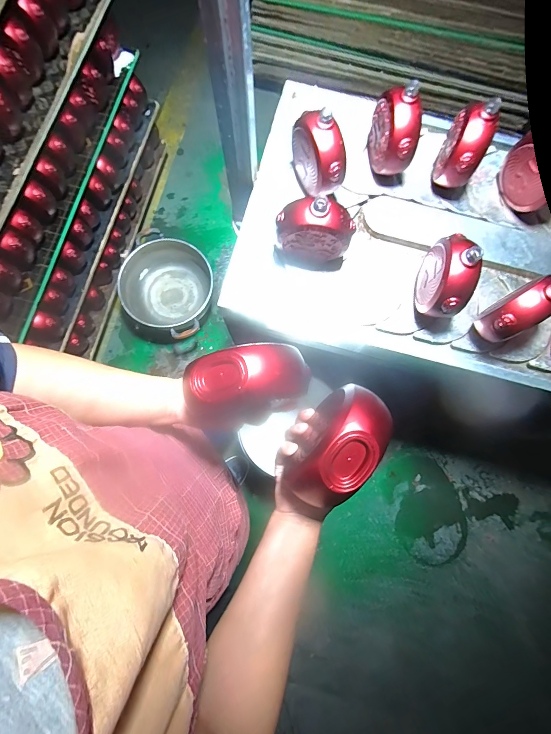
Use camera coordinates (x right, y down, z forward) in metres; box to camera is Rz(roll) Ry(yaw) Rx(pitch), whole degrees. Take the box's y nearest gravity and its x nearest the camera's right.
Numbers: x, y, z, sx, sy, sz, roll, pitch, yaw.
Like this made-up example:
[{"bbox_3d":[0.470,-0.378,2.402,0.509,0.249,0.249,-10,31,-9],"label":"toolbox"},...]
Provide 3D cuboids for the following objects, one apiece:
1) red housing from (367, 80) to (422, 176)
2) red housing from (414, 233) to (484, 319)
[{"bbox_3d":[0.226,-0.450,0.626,0.068,0.129,0.115,-7,77,-1],"label":"red housing"},{"bbox_3d":[0.306,-0.160,0.586,0.060,0.148,0.131,9,77,3],"label":"red housing"}]

